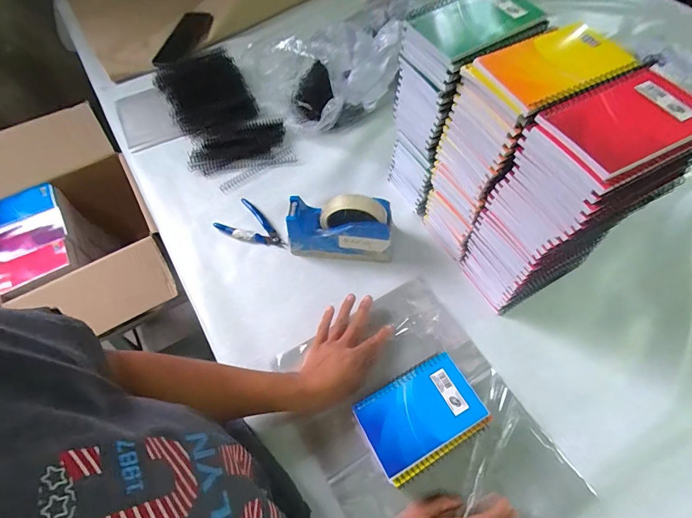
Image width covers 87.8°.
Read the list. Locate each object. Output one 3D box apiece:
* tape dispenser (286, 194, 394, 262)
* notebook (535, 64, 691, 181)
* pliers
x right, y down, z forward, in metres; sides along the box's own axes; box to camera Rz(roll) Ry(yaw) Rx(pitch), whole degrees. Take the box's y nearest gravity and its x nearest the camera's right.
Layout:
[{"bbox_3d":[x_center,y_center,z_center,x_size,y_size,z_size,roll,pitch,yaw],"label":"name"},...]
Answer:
[{"bbox_3d":[-0.009,-0.050,0.540,0.157,0.108,0.056,3,61,5],"label":"tape dispenser"},{"bbox_3d":[0.243,-0.120,0.309,0.133,0.012,0.080,-25,63,-8],"label":"notebook"},{"bbox_3d":[-0.151,-0.053,0.605,0.119,0.015,0.073,29,66,18],"label":"pliers"}]

